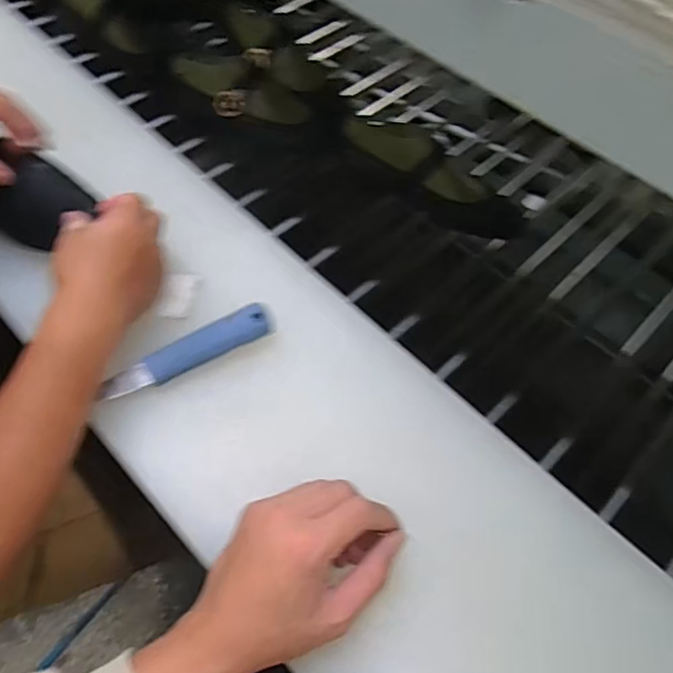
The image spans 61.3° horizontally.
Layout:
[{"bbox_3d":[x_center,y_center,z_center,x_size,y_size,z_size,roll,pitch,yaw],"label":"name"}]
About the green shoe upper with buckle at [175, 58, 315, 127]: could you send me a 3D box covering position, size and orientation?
[{"bbox_3d":[-0.123,-0.308,0.711,0.170,0.048,0.059,24,61,13],"label":"green shoe upper with buckle"}]

